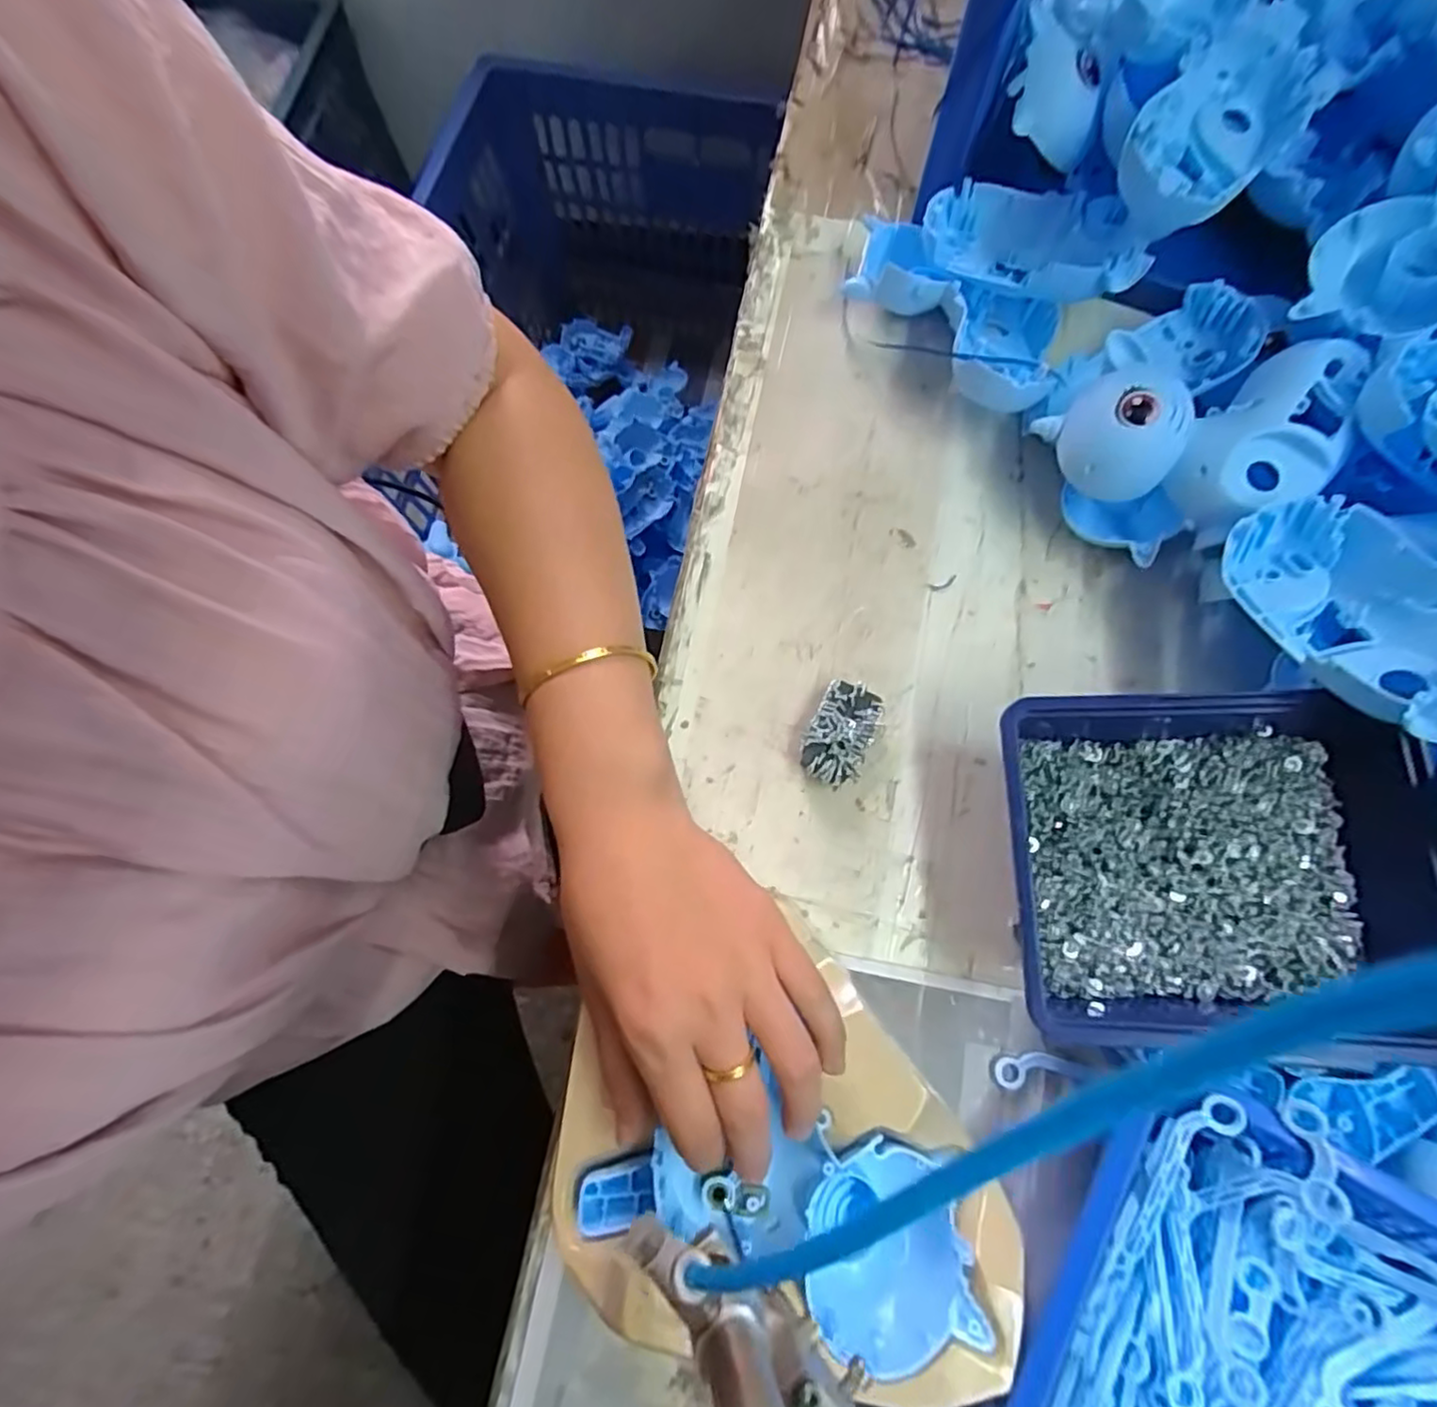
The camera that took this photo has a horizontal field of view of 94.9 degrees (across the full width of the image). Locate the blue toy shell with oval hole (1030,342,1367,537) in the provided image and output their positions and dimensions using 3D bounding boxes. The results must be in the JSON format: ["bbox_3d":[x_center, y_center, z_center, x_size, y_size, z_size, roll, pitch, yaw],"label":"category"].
[{"bbox_3d":[0.282,-0.135,0.336,0.102,0.032,0.061,-40,77,-10],"label":"blue toy shell with oval hole"}]

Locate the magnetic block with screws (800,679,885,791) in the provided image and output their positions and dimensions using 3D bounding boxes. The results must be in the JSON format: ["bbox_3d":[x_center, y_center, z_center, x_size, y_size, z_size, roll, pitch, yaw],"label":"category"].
[{"bbox_3d":[0.063,0.016,0.344,0.032,0.020,0.053,24,75,8],"label":"magnetic block with screws"}]

